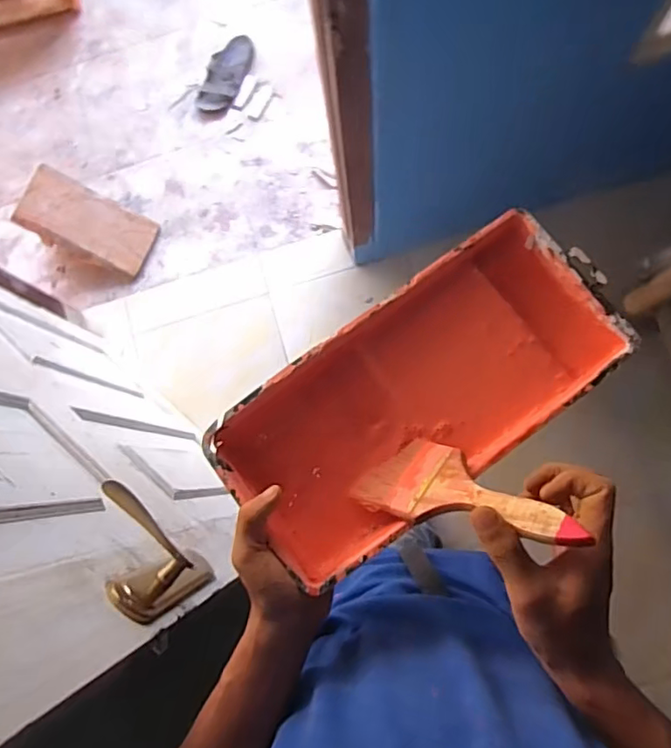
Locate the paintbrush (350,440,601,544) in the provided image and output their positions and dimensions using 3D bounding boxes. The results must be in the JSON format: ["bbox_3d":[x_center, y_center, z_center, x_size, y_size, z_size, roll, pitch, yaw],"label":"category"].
[{"bbox_3d":[0.093,0.089,0.421,0.181,0.017,0.067,8,52,46],"label":"paintbrush"}]

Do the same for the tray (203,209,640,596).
[{"bbox_3d":[0.069,0.015,0.473,0.326,0.044,0.157,-34,81,-3],"label":"tray"}]

